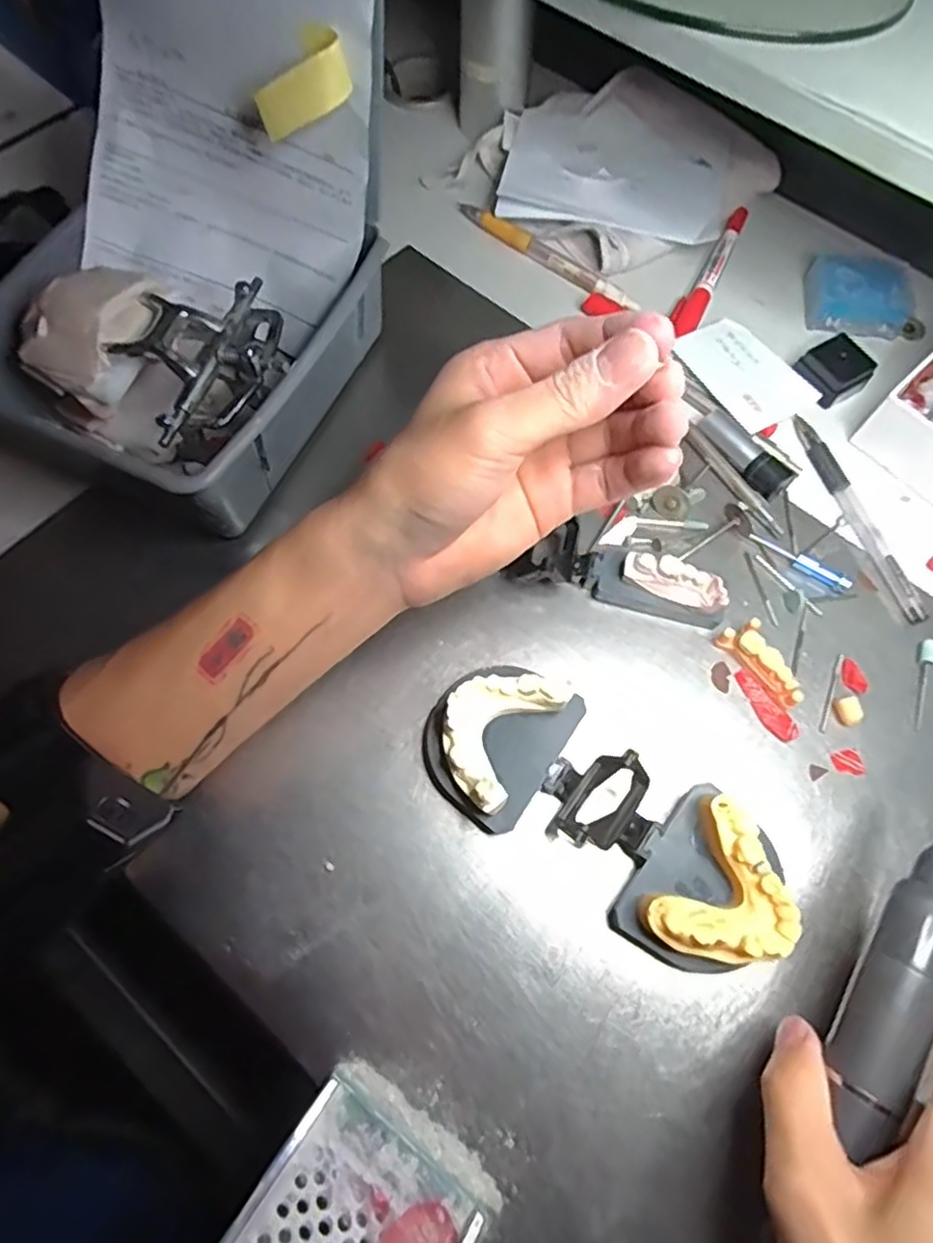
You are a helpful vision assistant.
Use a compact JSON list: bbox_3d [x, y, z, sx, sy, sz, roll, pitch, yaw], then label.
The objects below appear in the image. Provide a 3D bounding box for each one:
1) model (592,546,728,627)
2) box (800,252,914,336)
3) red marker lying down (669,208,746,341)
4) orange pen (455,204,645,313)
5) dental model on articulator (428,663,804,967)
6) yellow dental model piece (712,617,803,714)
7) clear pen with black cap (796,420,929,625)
[{"bbox_3d":[0.097,-0.019,0.324,0.063,0.029,0.023,13,69,3],"label":"model"},{"bbox_3d":[0.246,-0.207,0.412,0.063,0.023,0.048,4,69,0],"label":"box"},{"bbox_3d":[0.158,-0.227,0.420,0.018,0.011,0.132,26,70,8],"label":"red marker lying down"},{"bbox_3d":[0.051,-0.243,0.427,0.138,0.008,0.013,37,72,12],"label":"orange pen"},{"bbox_3d":[0.059,0.082,0.279,0.161,0.035,0.068,37,72,12],"label":"dental model on articulator"},{"bbox_3d":[0.145,0.021,0.317,0.018,0.015,0.046,-29,72,-12],"label":"yellow dental model piece"},{"bbox_3d":[0.217,-0.059,0.361,0.015,0.008,0.132,-15,70,-8],"label":"clear pen with black cap"}]

